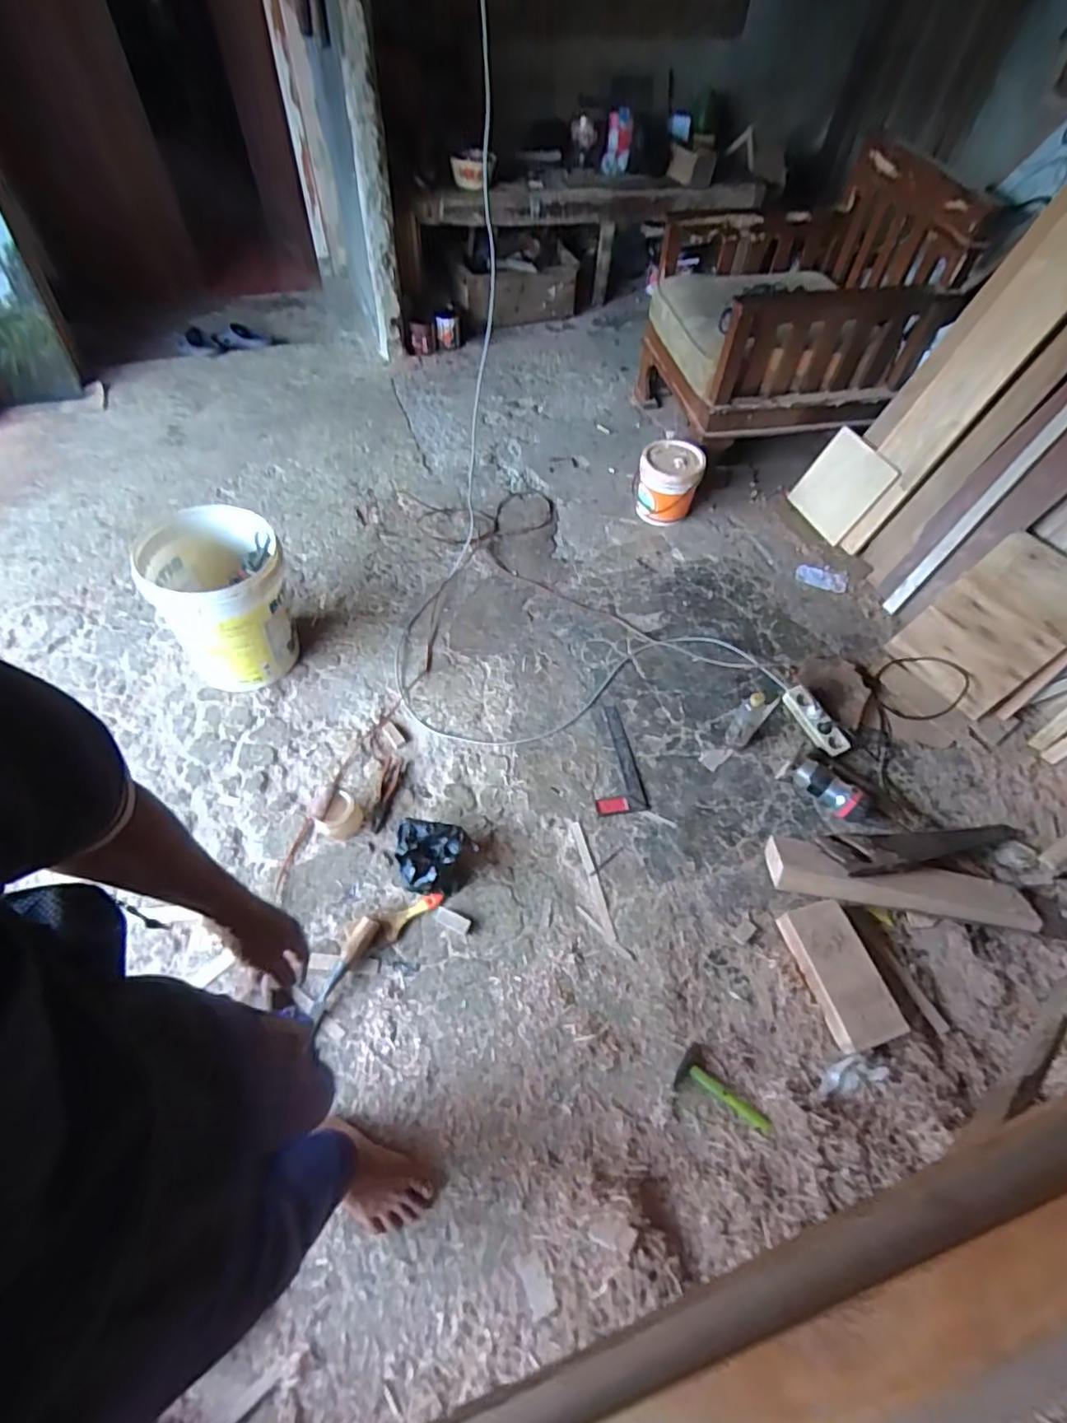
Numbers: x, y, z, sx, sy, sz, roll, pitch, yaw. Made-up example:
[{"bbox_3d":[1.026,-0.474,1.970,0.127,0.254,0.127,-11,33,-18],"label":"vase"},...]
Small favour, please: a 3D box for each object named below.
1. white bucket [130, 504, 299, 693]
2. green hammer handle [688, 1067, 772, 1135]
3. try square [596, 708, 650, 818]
[{"bbox_3d":[-0.748,-0.266,1.520,0.297,0.349,0.325,1,58,-2],"label":"white bucket"},{"bbox_3d":[0.356,0.703,1.114,0.153,0.014,0.027,26,59,33],"label":"green hammer handle"},{"bbox_3d":[0.188,0.117,1.512,0.123,0.006,0.297,-8,59,-7],"label":"try square"}]

